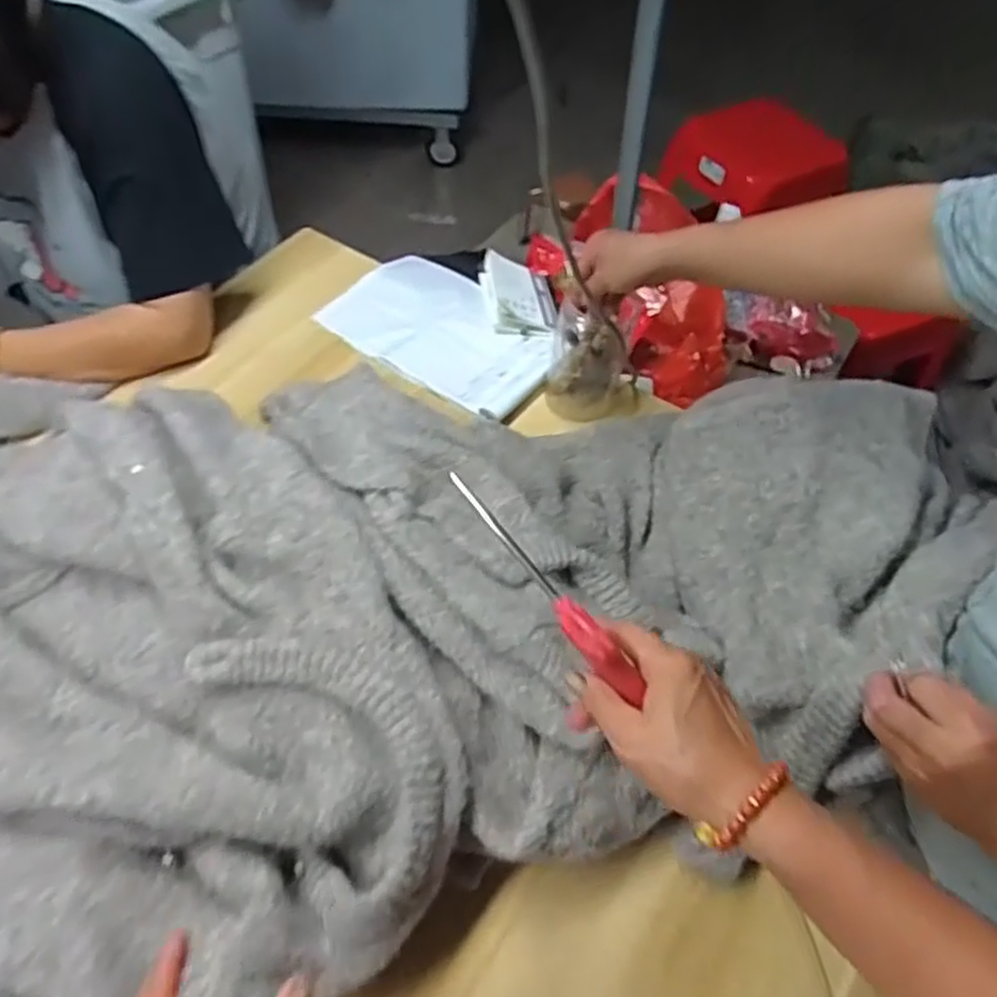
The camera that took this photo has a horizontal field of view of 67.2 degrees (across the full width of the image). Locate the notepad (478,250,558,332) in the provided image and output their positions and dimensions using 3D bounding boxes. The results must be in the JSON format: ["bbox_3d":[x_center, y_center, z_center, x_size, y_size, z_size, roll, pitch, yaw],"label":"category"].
[{"bbox_3d":[0.032,-0.271,1.001,0.090,0.034,0.133,-5,53,-9],"label":"notepad"}]

